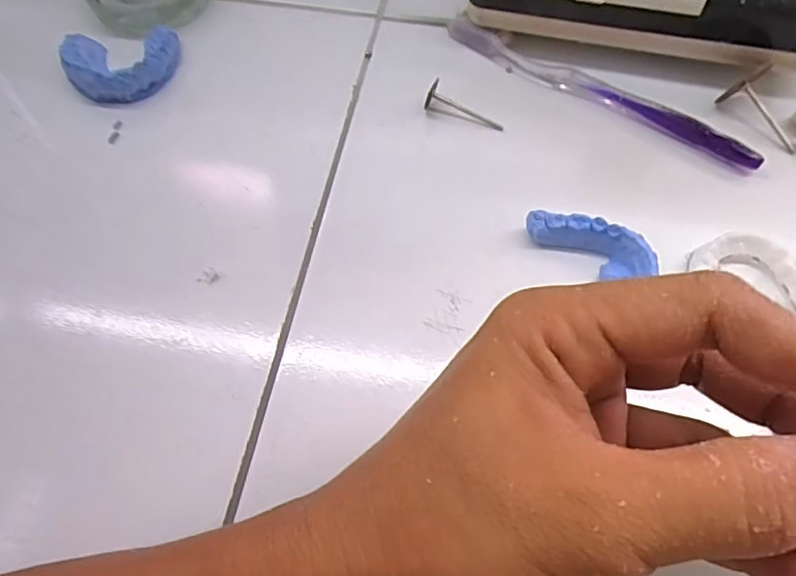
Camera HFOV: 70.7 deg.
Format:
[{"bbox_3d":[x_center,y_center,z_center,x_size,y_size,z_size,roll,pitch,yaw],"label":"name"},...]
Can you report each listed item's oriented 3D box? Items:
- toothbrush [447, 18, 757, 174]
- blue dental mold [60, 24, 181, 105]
[{"bbox_3d":[0.107,-0.111,0.311,0.185,0.011,0.011,33,65,17],"label":"toothbrush"},{"bbox_3d":[-0.158,-0.128,0.318,0.060,0.018,0.051,-4,60,-3],"label":"blue dental mold"}]

